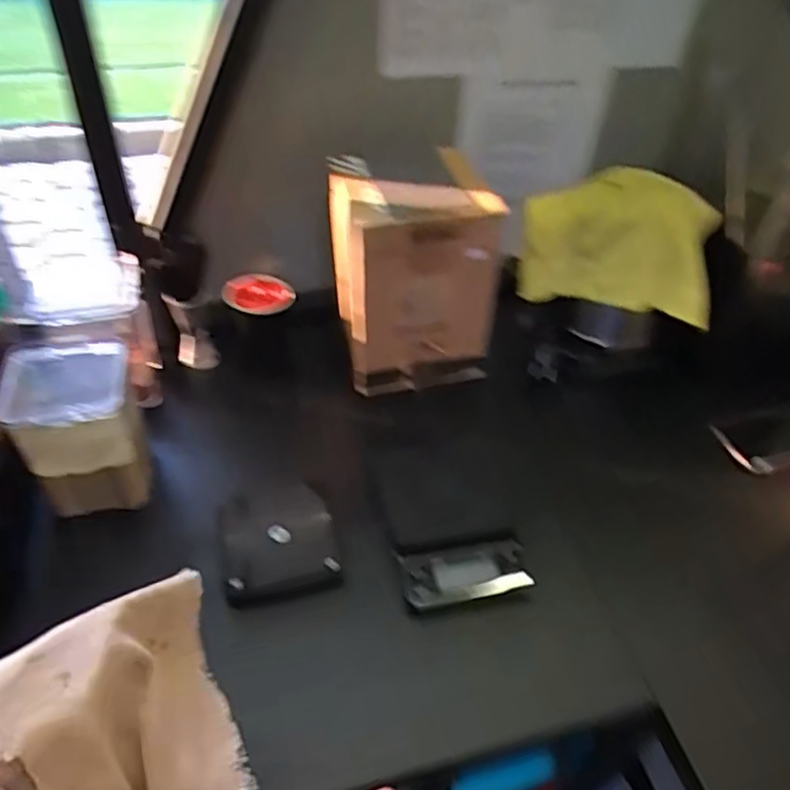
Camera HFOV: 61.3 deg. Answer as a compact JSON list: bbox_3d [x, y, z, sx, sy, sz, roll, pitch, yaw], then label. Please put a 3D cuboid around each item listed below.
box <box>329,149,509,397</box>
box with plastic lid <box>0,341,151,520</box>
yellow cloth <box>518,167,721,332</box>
[{"bbox_3d":[0.025,-0.132,0.831,0.181,0.254,0.101,-13,46,-16],"label":"box"},{"bbox_3d":[-0.323,0.034,0.691,0.111,0.151,0.117,-13,46,-16],"label":"box with plastic lid"},{"bbox_3d":[0.288,-0.188,0.839,0.254,0.170,0.024,7,26,-7],"label":"yellow cloth"}]

